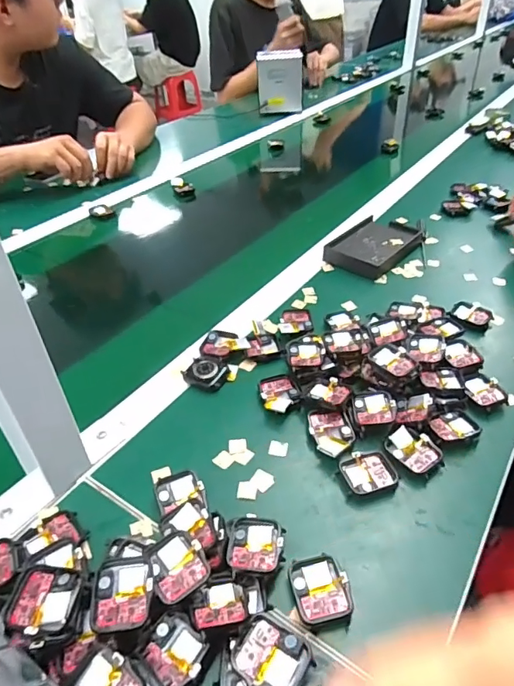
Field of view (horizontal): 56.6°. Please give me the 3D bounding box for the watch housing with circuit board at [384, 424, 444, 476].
[{"bbox_3d":[0.138,0.093,0.420,0.038,0.007,0.047,-26,43,-26],"label":"watch housing with circuit board"}]

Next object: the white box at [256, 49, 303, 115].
[{"bbox_3d":[0.066,-0.736,1.363,0.127,0.157,0.041,4,39,9],"label":"white box"}]

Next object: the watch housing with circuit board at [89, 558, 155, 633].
[{"bbox_3d":[-0.084,0.156,0.300,0.036,0.007,0.043,-5,38,-2],"label":"watch housing with circuit board"}]

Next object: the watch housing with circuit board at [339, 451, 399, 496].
[{"bbox_3d":[0.094,0.111,0.406,0.045,0.011,0.037,-16,40,-15],"label":"watch housing with circuit board"}]

